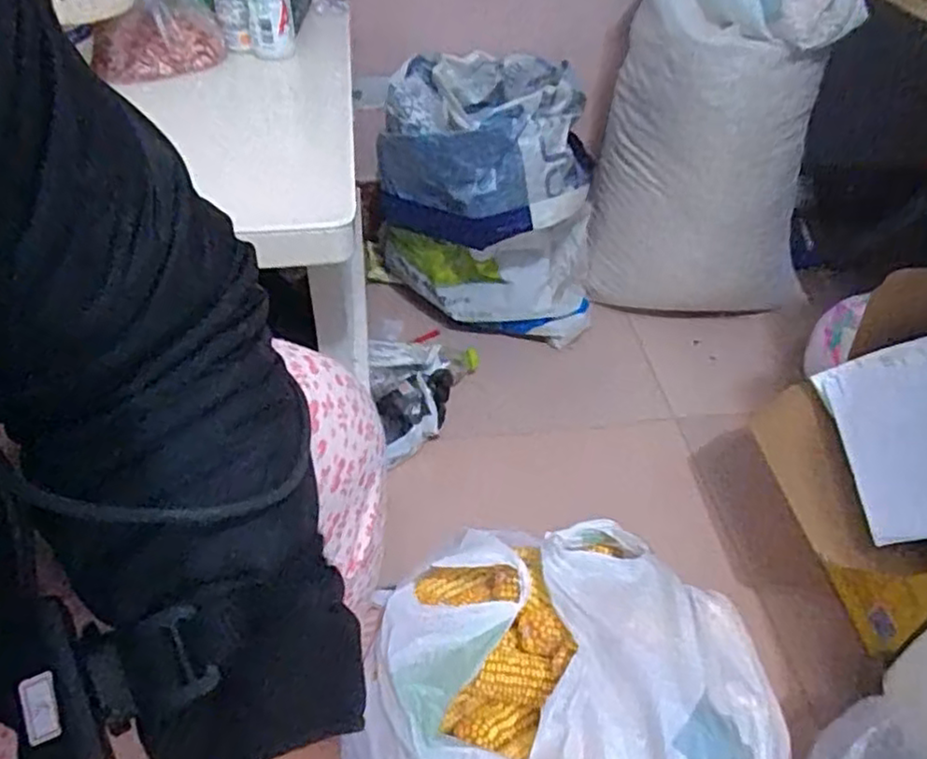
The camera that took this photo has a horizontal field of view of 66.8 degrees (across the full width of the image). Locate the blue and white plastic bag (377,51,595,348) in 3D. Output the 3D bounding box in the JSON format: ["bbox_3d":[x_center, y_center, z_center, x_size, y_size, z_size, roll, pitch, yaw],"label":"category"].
[{"bbox_3d":[0.038,-0.289,1.107,0.328,0.362,0.310,0,43,-1],"label":"blue and white plastic bag"}]

